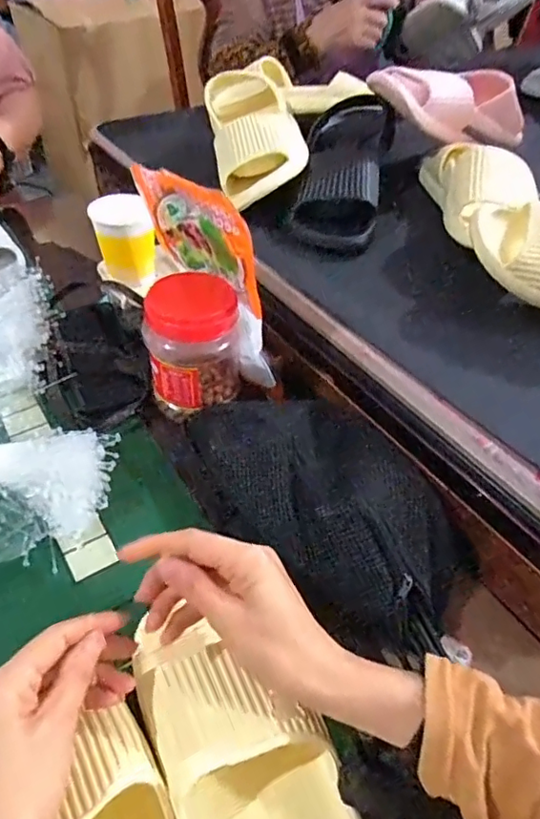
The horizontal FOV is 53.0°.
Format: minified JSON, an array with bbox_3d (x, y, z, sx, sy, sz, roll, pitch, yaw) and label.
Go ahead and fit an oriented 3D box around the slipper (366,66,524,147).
[{"bbox_3d":[0.249,-0.398,0.699,0.259,0.083,0.076,-7,45,-27],"label":"slipper"}]

